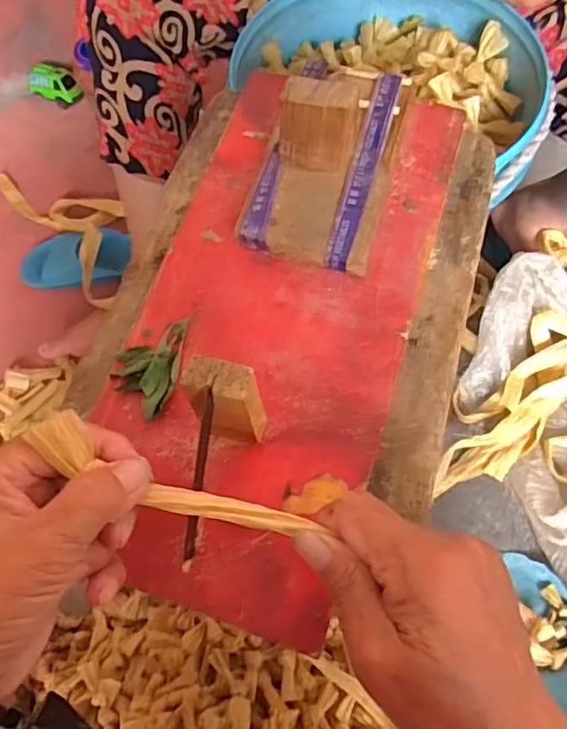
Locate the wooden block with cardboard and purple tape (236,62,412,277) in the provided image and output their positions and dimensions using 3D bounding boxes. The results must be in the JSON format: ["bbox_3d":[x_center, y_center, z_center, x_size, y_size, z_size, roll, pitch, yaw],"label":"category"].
[{"bbox_3d":[0.030,-0.150,0.373,0.085,0.082,0.153,15,67,9],"label":"wooden block with cardboard and purple tape"}]

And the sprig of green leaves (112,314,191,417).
[{"bbox_3d":[-0.082,0.001,0.360,0.040,0.015,0.063,0,66,3],"label":"sprig of green leaves"}]

